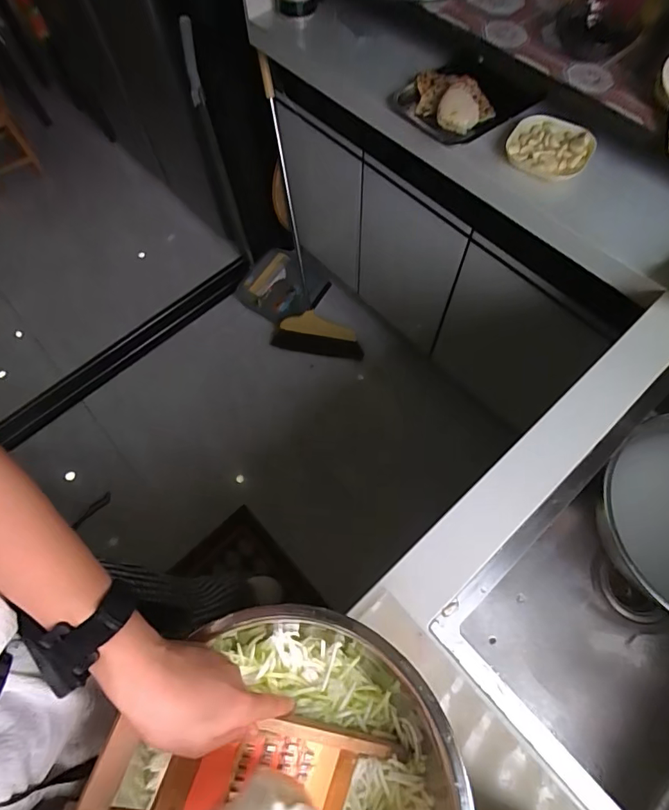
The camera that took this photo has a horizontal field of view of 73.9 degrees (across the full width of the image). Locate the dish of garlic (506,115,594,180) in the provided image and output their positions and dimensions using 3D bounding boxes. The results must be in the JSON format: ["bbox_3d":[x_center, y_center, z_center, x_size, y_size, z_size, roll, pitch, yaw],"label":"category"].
[{"bbox_3d":[0.377,-0.453,0.780,0.135,0.024,0.132,-1,66,2],"label":"dish of garlic"}]

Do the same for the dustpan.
[{"bbox_3d":[-0.190,-0.434,1.613,0.302,0.096,0.240,27,70,14],"label":"dustpan"}]

